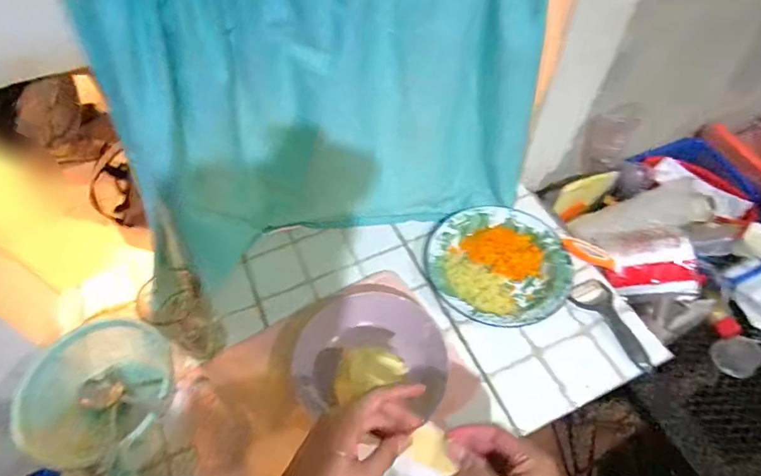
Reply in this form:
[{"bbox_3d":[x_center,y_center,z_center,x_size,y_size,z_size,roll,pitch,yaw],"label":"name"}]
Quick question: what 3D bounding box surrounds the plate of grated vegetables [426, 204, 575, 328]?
[{"bbox_3d":[0.180,0.040,0.707,0.207,0.027,0.203,0,55,1],"label":"plate of grated vegetables"}]

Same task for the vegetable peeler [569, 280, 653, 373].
[{"bbox_3d":[0.338,0.119,0.656,0.052,0.018,0.142,-28,59,-18],"label":"vegetable peeler"}]

